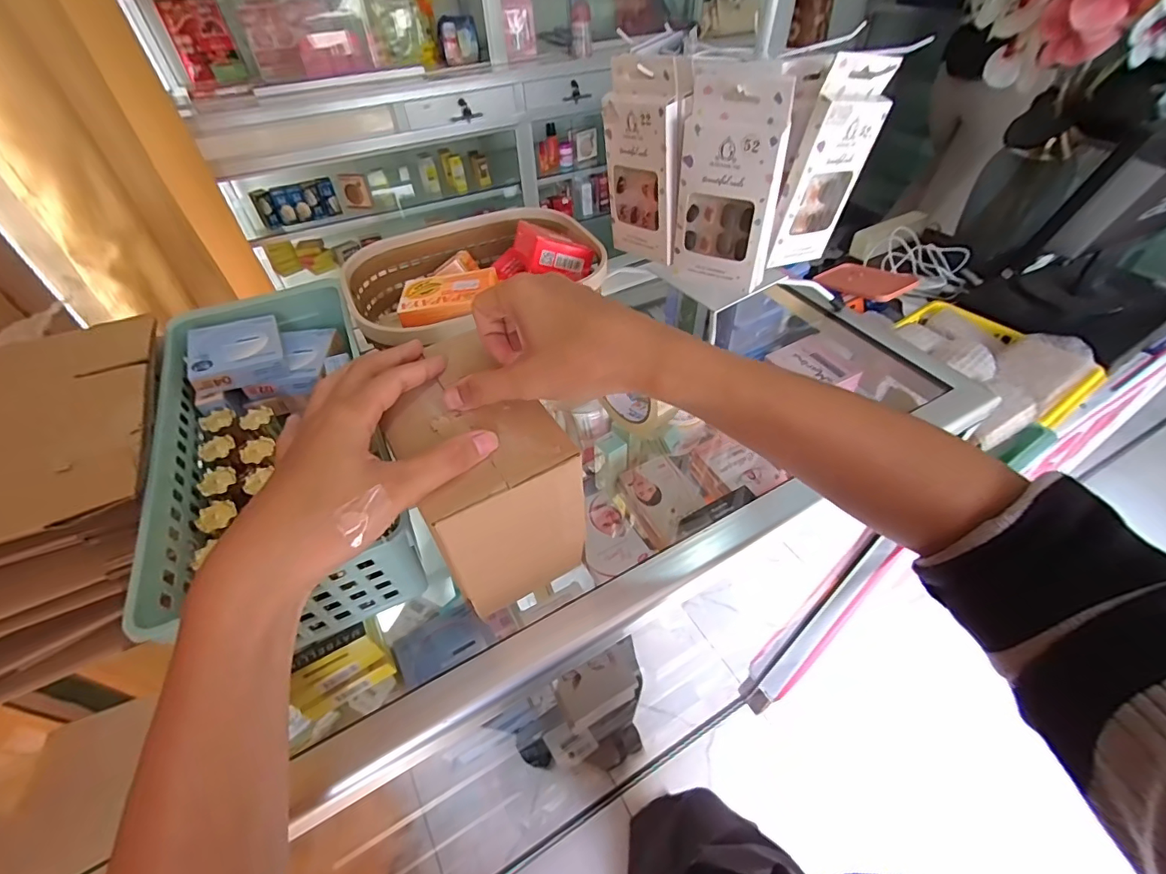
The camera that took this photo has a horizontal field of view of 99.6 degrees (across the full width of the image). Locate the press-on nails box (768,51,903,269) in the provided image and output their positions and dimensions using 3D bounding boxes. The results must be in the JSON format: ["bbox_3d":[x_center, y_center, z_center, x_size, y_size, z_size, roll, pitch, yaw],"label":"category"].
[{"bbox_3d":[0.187,-0.202,0.375,0.065,0.142,0.014,-17,48,-22],"label":"press-on nails box"}]

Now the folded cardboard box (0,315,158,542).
[{"bbox_3d":[-0.355,-0.008,0.303,0.147,0.016,0.197,-18,52,-21],"label":"folded cardboard box"}]

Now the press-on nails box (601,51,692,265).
[{"bbox_3d":[0.048,-0.215,0.395,0.018,0.144,0.074,-32,48,-28],"label":"press-on nails box"}]

